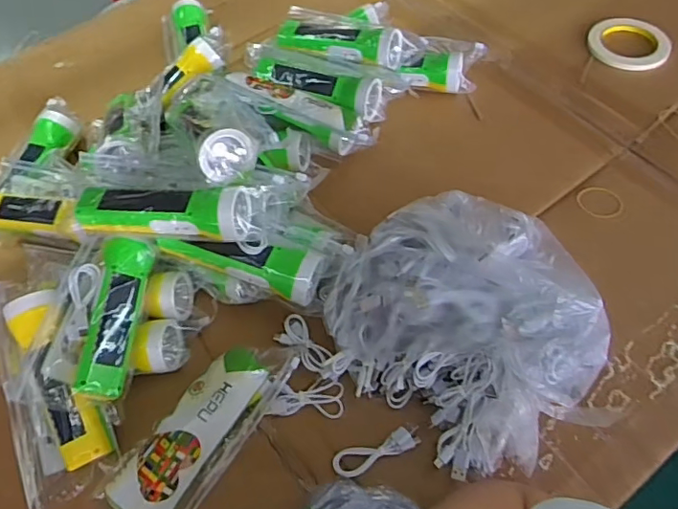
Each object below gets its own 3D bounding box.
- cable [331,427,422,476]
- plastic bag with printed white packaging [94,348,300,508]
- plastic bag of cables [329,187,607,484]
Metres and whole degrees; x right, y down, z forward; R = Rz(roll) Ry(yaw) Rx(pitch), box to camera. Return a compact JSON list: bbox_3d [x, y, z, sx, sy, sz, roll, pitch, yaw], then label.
[{"bbox_3d":[0.036,0.182,0.495,0.083,0.013,0.025,-16,58,-7],"label":"cable"},{"bbox_3d":[-0.132,0.164,0.492,0.080,0.051,0.204,28,63,20],"label":"plastic bag with printed white packaging"},{"bbox_3d":[0.117,0.053,0.497,0.238,0.135,0.216,37,66,24],"label":"plastic bag of cables"}]

